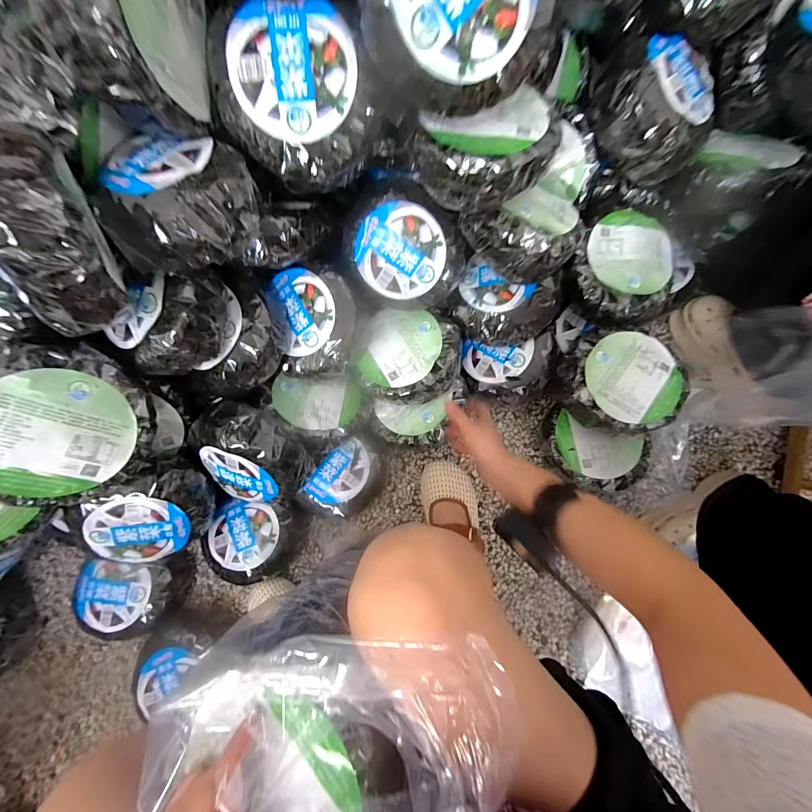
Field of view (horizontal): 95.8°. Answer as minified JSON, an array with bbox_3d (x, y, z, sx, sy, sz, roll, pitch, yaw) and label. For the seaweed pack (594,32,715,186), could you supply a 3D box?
[{"bbox_3d":[0.366,-0.435,0.550,0.177,0.110,0.177,-47,109,-15],"label":"seaweed pack"}]

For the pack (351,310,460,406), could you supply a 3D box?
[{"bbox_3d":[0.002,-0.076,0.652,0.188,0.066,0.158,10,83,4],"label":"pack"}]

